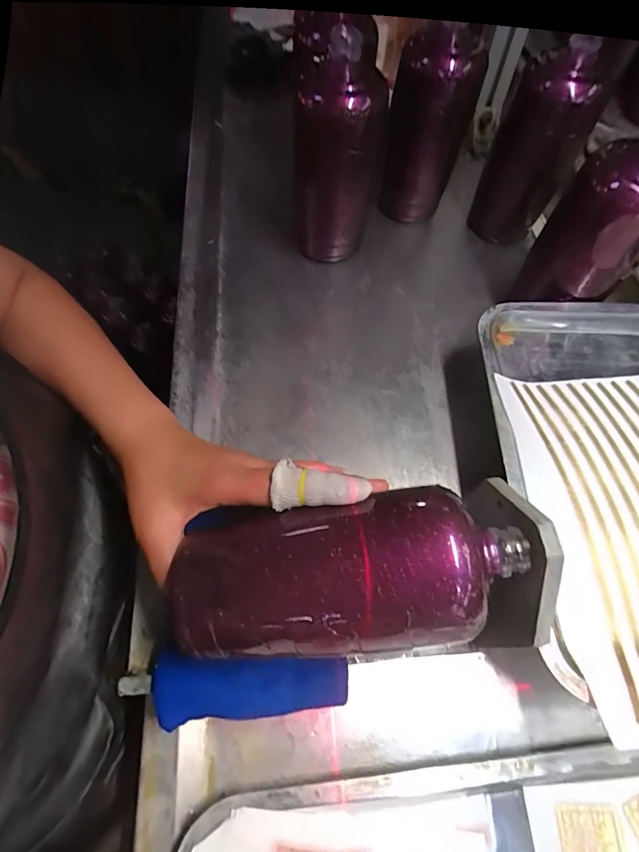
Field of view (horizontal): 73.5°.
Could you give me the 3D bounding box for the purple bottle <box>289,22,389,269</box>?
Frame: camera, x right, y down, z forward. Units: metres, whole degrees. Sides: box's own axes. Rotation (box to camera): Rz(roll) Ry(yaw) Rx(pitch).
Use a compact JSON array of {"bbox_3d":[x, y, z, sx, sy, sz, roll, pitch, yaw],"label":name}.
[{"bbox_3d":[0.018,-0.254,0.420,0.083,0.188,0.063,6,63,4],"label":"purple bottle"}]

